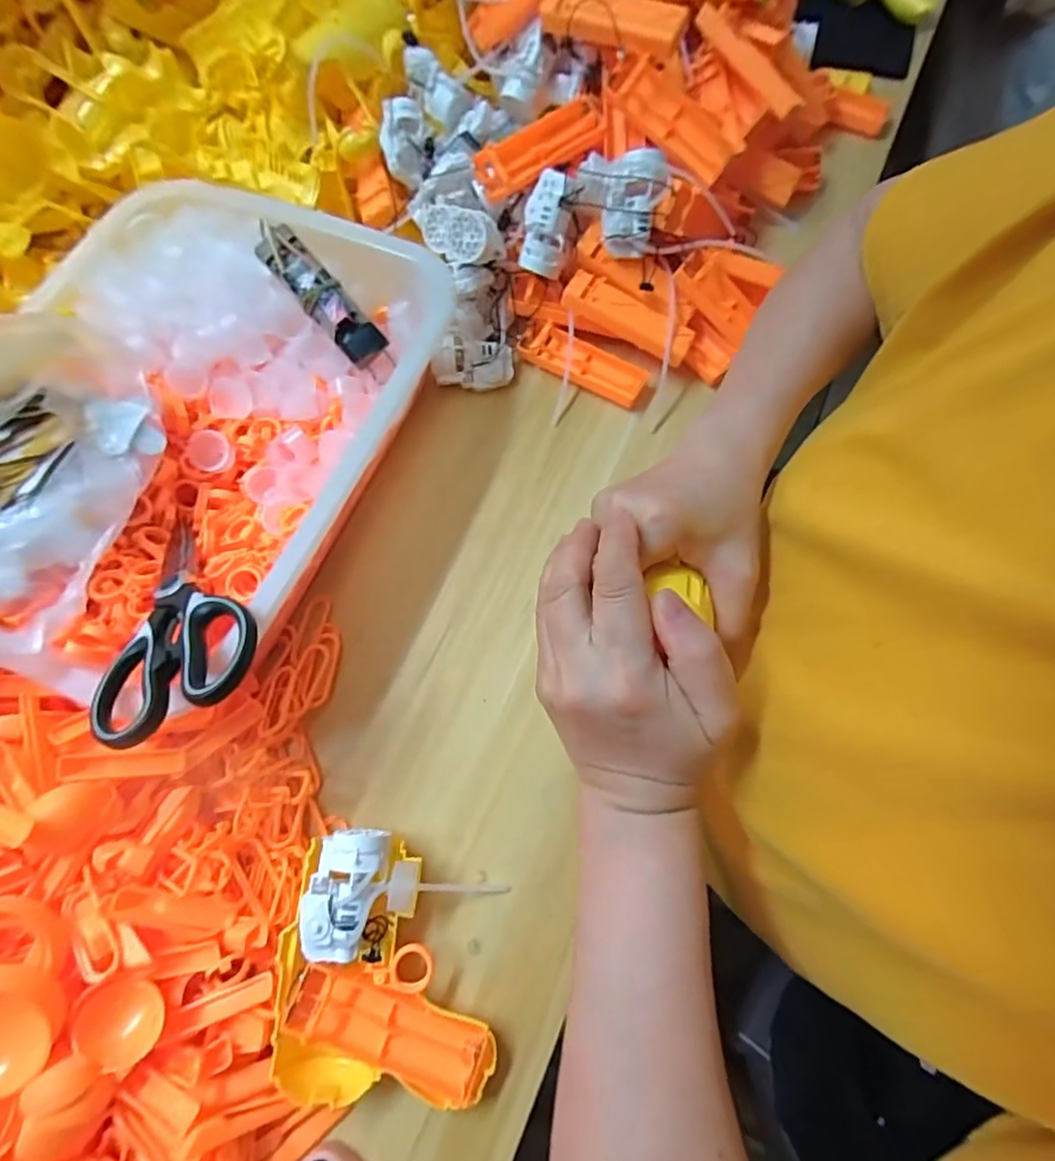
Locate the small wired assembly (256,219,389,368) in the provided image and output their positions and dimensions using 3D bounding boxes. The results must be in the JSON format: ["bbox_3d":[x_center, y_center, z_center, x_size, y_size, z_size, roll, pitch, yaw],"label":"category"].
[{"bbox_3d":[-0.154,-0.213,0.411,0.030,0.018,0.117,-43,97,-11],"label":"small wired assembly"}]

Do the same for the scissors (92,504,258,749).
[{"bbox_3d":[-0.212,0.012,0.342,0.078,0.018,0.199,-31,42,-8],"label":"scissors"}]

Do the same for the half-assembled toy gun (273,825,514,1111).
[{"bbox_3d":[-0.080,0.219,0.323,0.117,0.041,0.134,0,72,2],"label":"half-assembled toy gun"}]

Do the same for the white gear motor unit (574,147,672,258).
[{"bbox_3d":[0.070,-0.292,0.427,0.065,0.067,0.029,18,31,5],"label":"white gear motor unit"}]

